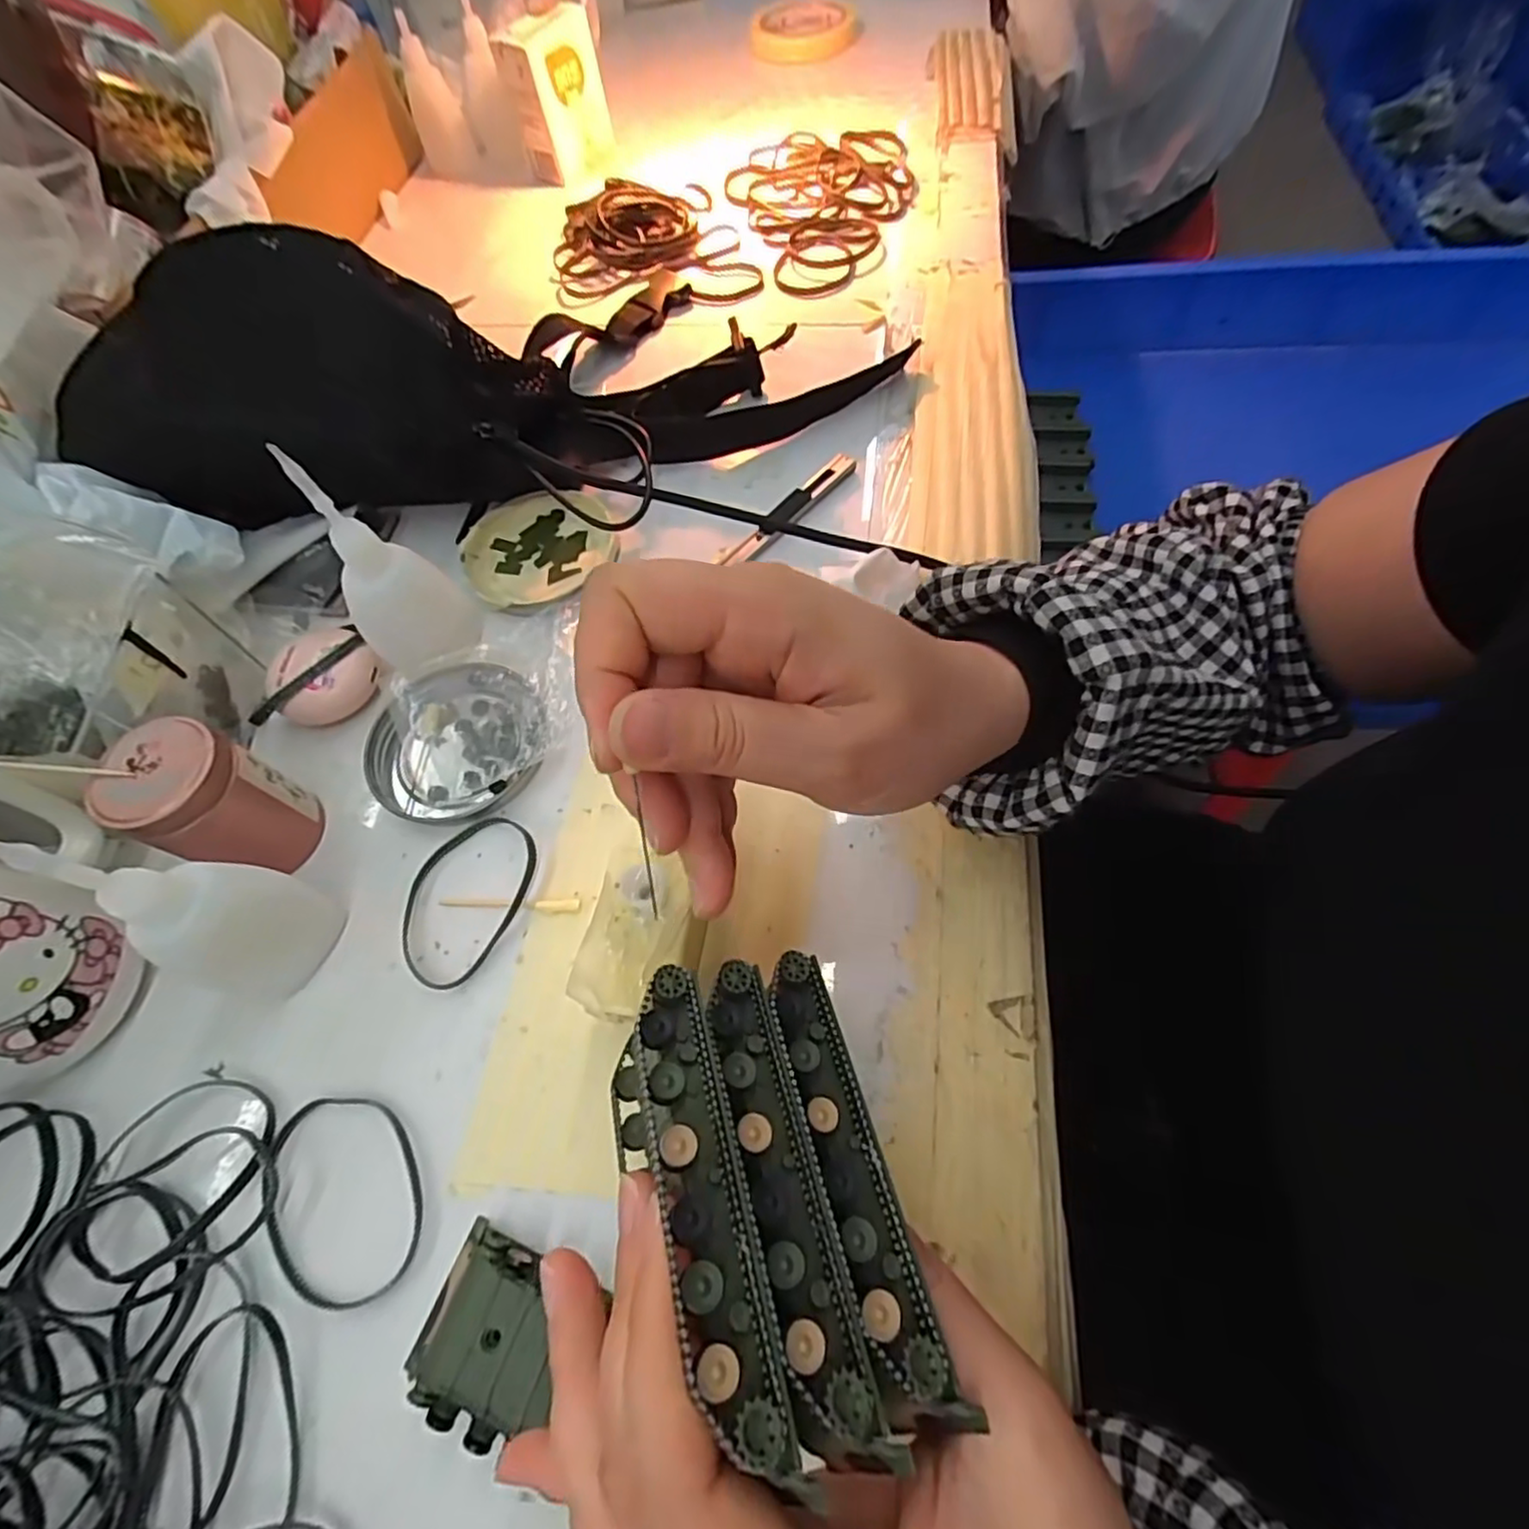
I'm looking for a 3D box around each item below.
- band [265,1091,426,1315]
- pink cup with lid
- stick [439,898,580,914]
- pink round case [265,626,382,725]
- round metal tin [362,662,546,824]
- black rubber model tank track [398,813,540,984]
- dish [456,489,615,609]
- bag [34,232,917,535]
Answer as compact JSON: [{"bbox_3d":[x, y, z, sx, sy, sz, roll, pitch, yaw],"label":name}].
[{"bbox_3d":[-0.144,0.146,0.231,0.049,0.004,0.066,-22,64,-8],"label":"band"},{"bbox_3d":[-0.215,0.016,0.268,0.042,0.061,0.044,-2,63,3],"label":"pink cup with lid"},{"bbox_3d":[-0.104,0.056,0.274,0.059,0.004,0.005,0,63,4],"label":"stick"},{"bbox_3d":[-0.205,-0.041,0.316,0.045,0.019,0.042,-2,63,3],"label":"pink round case"},{"bbox_3d":[-0.138,-0.012,0.306,0.079,0.011,0.075,-4,63,2],"label":"round metal tin"},{"bbox_3d":[-0.123,0.053,0.278,0.048,0.004,0.069,25,67,15],"label":"black rubber model tank track"},{"bbox_3d":[-0.118,-0.113,0.357,0.077,0.010,0.074,-2,63,3],"label":"dish"},{"bbox_3d":[-0.126,-0.200,0.348,0.412,0.096,0.115,-8,63,0],"label":"bag"}]

